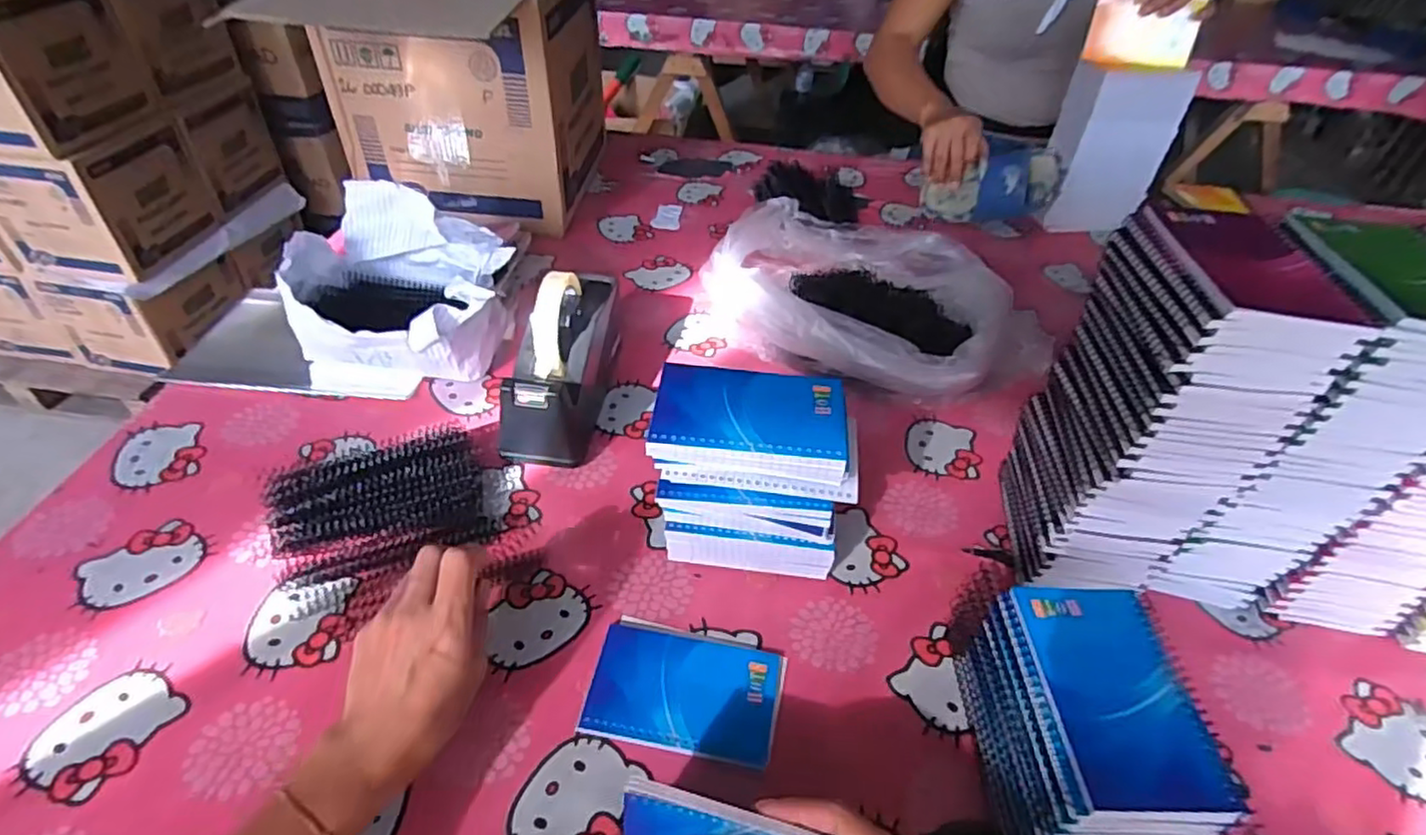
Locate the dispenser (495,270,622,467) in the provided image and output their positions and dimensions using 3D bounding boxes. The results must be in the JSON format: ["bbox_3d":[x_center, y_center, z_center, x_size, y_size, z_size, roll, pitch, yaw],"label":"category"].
[{"bbox_3d":[-0.143,-0.057,0.658,0.076,0.124,0.196,6,43,1],"label":"dispenser"}]

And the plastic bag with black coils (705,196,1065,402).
[{"bbox_3d":[0.175,-0.130,0.777,0.354,0.098,0.249,25,47,21],"label":"plastic bag with black coils"}]

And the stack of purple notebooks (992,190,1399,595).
[{"bbox_3d":[0.314,0.008,0.503,0.097,0.282,0.127,5,43,0],"label":"stack of purple notebooks"}]

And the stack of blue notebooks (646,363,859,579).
[{"bbox_3d":[0.027,0.054,0.516,0.139,0.165,0.076,6,43,1],"label":"stack of blue notebooks"}]

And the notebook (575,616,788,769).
[{"bbox_3d":[-0.019,0.191,0.481,0.131,0.009,0.086,10,43,6],"label":"notebook"}]

